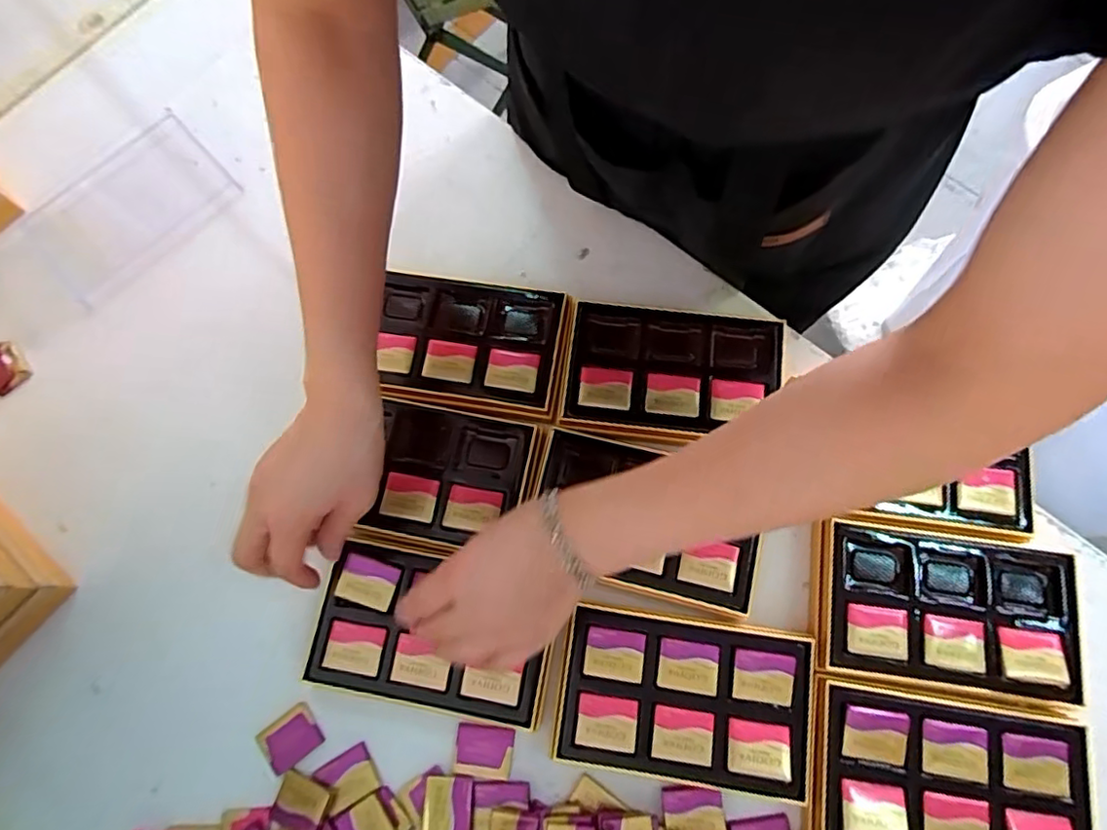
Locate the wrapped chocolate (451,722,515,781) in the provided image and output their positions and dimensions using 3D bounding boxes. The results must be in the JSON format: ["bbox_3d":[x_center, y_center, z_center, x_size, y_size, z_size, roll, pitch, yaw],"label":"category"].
[{"bbox_3d":[-0.049,0.234,0.421,0.040,0.004,0.033,5,75,3],"label":"wrapped chocolate"}]

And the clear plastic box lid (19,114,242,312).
[{"bbox_3d":[-0.384,-0.187,0.548,0.168,0.007,0.112,-43,77,-9],"label":"clear plastic box lid"}]

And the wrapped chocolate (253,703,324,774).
[{"bbox_3d":[-0.188,0.230,0.431,0.039,0.007,0.032,-37,76,-8],"label":"wrapped chocolate"}]

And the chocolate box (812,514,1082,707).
[{"bbox_3d":[0.266,0.132,0.426,0.163,0.035,0.103,6,75,4],"label":"chocolate box"}]

